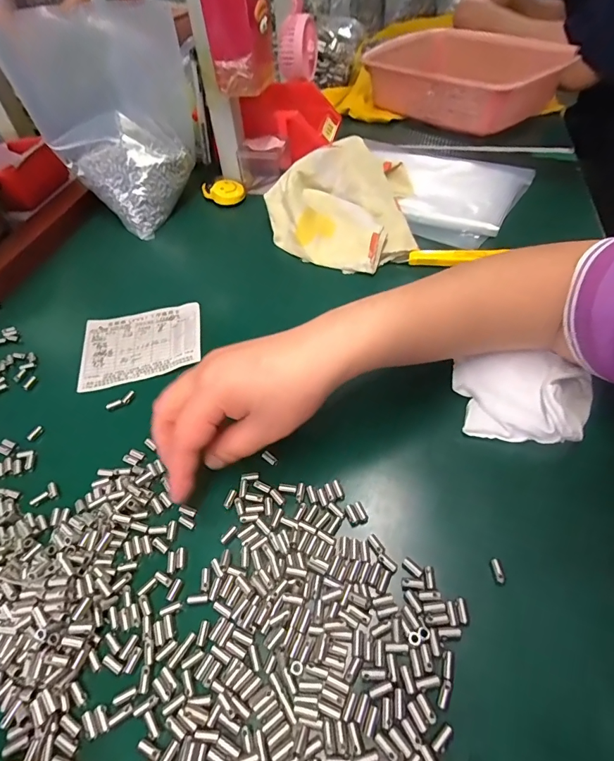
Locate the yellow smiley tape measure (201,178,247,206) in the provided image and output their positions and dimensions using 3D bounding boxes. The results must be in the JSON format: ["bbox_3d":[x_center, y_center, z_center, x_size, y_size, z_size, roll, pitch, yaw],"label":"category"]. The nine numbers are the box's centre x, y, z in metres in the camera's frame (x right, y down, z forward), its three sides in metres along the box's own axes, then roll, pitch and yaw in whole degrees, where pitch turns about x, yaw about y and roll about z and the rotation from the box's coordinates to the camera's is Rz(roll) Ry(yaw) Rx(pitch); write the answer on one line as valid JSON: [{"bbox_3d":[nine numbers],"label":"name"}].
[{"bbox_3d":[-0.110,-0.250,0.546,0.055,0.017,0.041,-12,51,-5],"label":"yellow smiley tape measure"}]

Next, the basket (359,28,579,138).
[{"bbox_3d":[0.275,-0.519,0.694,0.299,0.100,0.286,34,61,27],"label":"basket"}]

